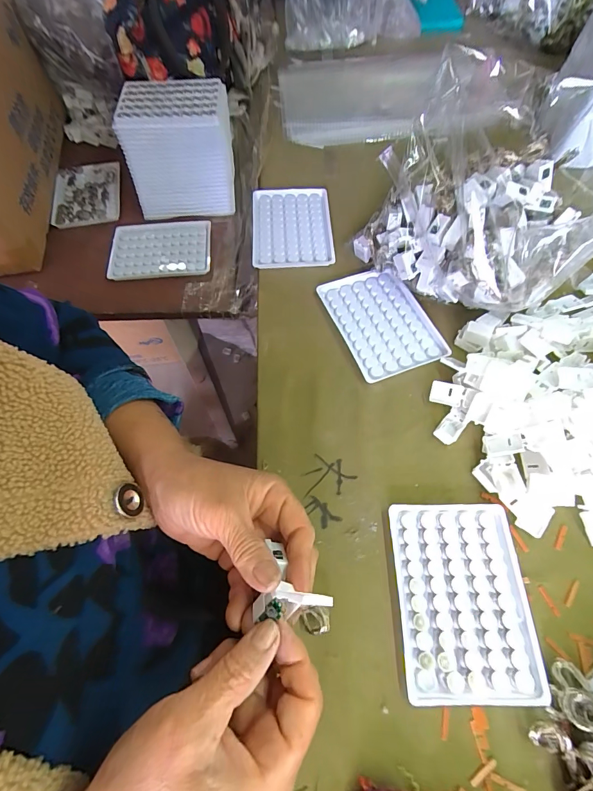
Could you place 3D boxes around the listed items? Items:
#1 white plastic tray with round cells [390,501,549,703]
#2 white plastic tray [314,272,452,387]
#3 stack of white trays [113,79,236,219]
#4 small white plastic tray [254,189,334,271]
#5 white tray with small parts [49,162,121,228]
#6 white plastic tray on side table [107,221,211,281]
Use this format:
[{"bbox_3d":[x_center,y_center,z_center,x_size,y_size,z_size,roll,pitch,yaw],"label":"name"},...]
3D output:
[{"bbox_3d":[0.124,0.149,0.276,0.095,0.010,0.129,-2,63,2],"label":"white plastic tray with round cells"},{"bbox_3d":[0.089,-0.079,0.384,0.090,0.008,0.125,-20,64,-7],"label":"white plastic tray"},{"bbox_3d":[-0.148,-0.324,0.490,0.137,0.113,0.108,-3,63,1],"label":"stack of white trays"},{"bbox_3d":[-0.006,-0.204,0.447,0.094,0.015,0.121,-4,63,1],"label":"small white plastic tray"},{"bbox_3d":[-0.306,-0.292,0.540,0.087,0.018,0.125,-11,63,-2],"label":"white tray with small parts"},{"bbox_3d":[-0.181,-0.192,0.492,0.127,0.014,0.094,-6,63,0],"label":"white plastic tray on side table"}]

